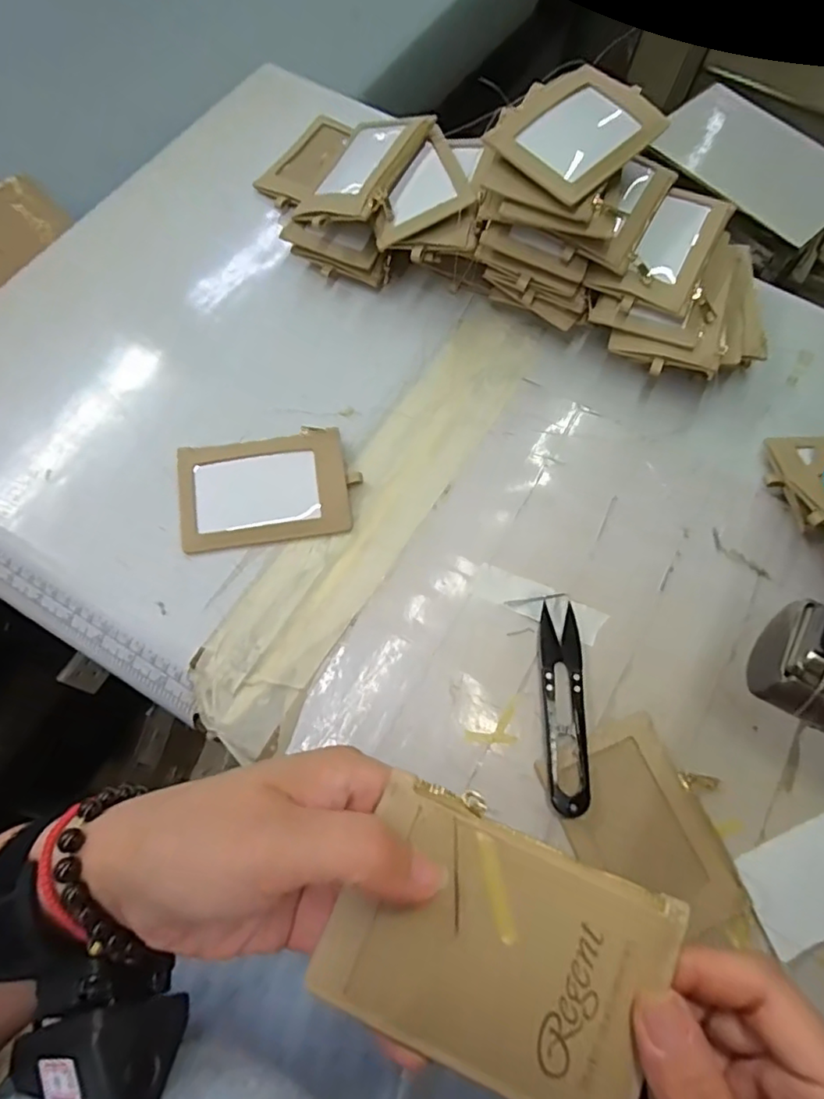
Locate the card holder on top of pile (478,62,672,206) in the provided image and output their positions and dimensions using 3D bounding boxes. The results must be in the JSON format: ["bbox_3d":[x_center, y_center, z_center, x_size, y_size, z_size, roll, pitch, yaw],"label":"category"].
[{"bbox_3d":[0.105,-0.271,0.374,0.079,0.014,0.096,43,76,15],"label":"card holder on top of pile"}]

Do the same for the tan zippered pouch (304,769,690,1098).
[{"bbox_3d":[0.029,0.132,0.191,0.105,0.006,0.074,24,80,6],"label":"tan zippered pouch"}]

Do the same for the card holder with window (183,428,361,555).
[{"bbox_3d":[-0.098,-0.040,0.385,0.111,0.007,0.071,-10,82,-5],"label":"card holder with window"}]

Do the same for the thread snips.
[{"bbox_3d":[0.091,0.092,0.343,0.026,0.012,0.118,2,70,2],"label":"thread snips"}]

